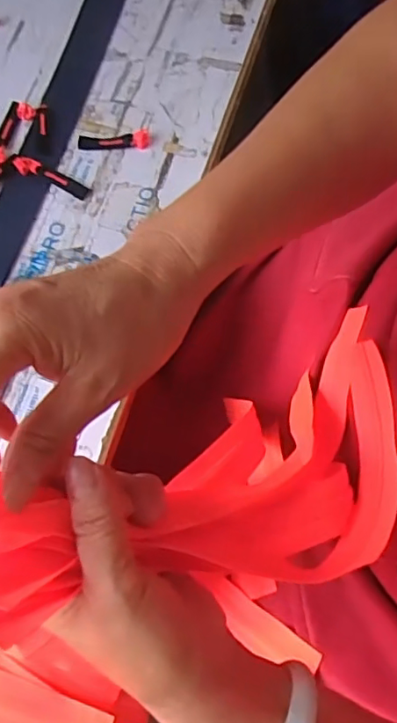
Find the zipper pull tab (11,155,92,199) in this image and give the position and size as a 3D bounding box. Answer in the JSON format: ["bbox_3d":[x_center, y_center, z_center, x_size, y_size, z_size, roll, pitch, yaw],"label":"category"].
[{"bbox_3d":[-0.125,-0.156,0.467,0.071,0.008,0.014,25,76,9],"label":"zipper pull tab"}]

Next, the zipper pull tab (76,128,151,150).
[{"bbox_3d":[-0.073,-0.189,0.472,0.061,0.008,0.016,1,74,3],"label":"zipper pull tab"}]

